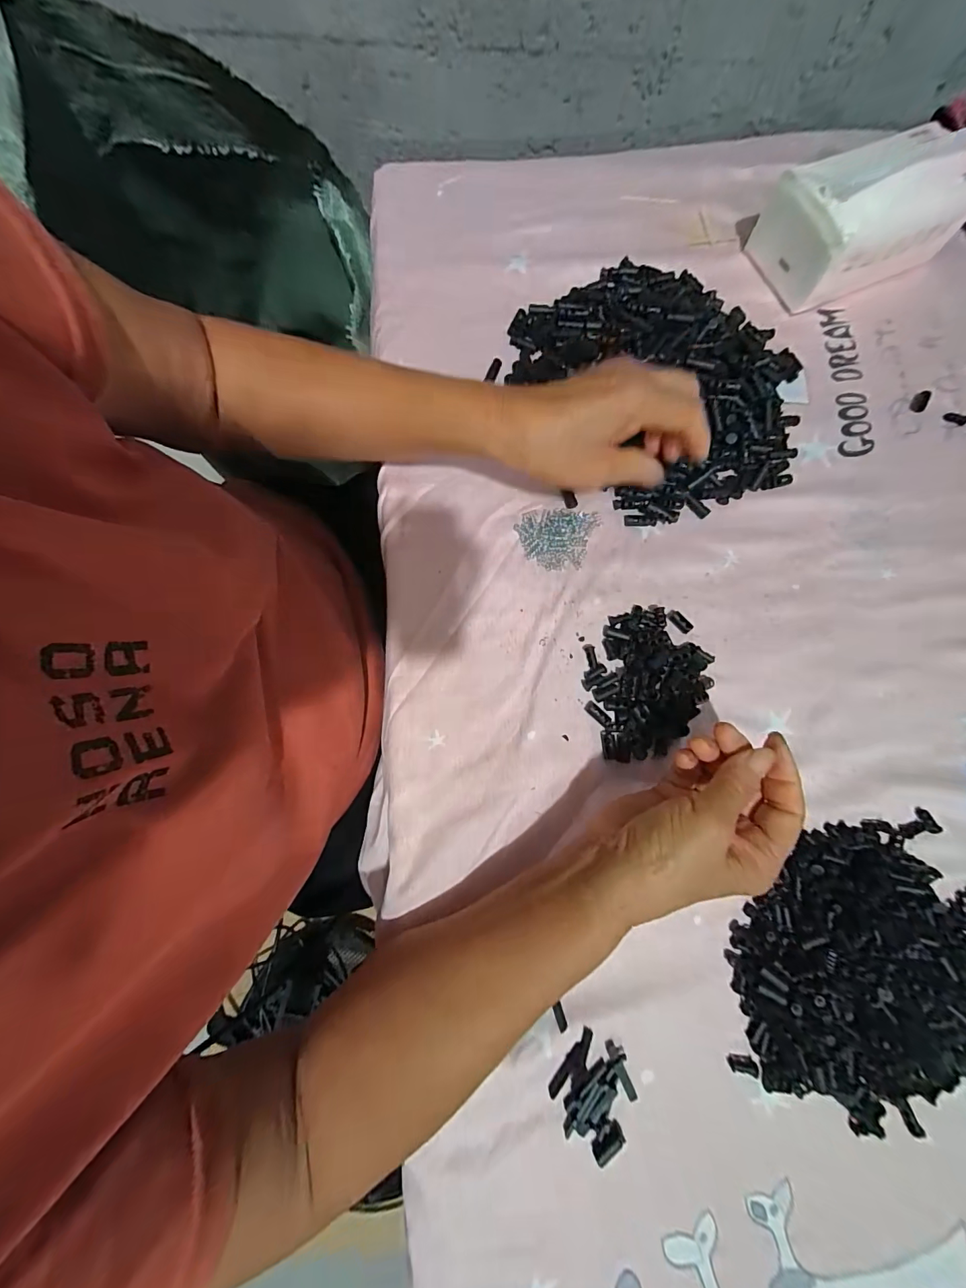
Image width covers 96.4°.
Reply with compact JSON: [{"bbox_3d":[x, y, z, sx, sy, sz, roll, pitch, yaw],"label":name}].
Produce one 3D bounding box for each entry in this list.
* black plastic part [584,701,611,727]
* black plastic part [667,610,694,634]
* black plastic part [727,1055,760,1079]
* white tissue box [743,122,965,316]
[{"bbox_3d":[0.087,0.053,0.324,0.009,0.004,0.021,-44,82,-9],"label":"black plastic part"},{"bbox_3d":[0.156,-0.018,0.341,0.021,0.006,0.009,44,81,8],"label":"black plastic part"},{"bbox_3d":[0.169,0.274,0.280,0.017,0.004,0.009,4,78,0],"label":"black plastic part"},{"bbox_3d":[0.341,-0.381,0.381,0.167,0.080,0.090,-25,80,-6],"label":"white tissue box"}]

